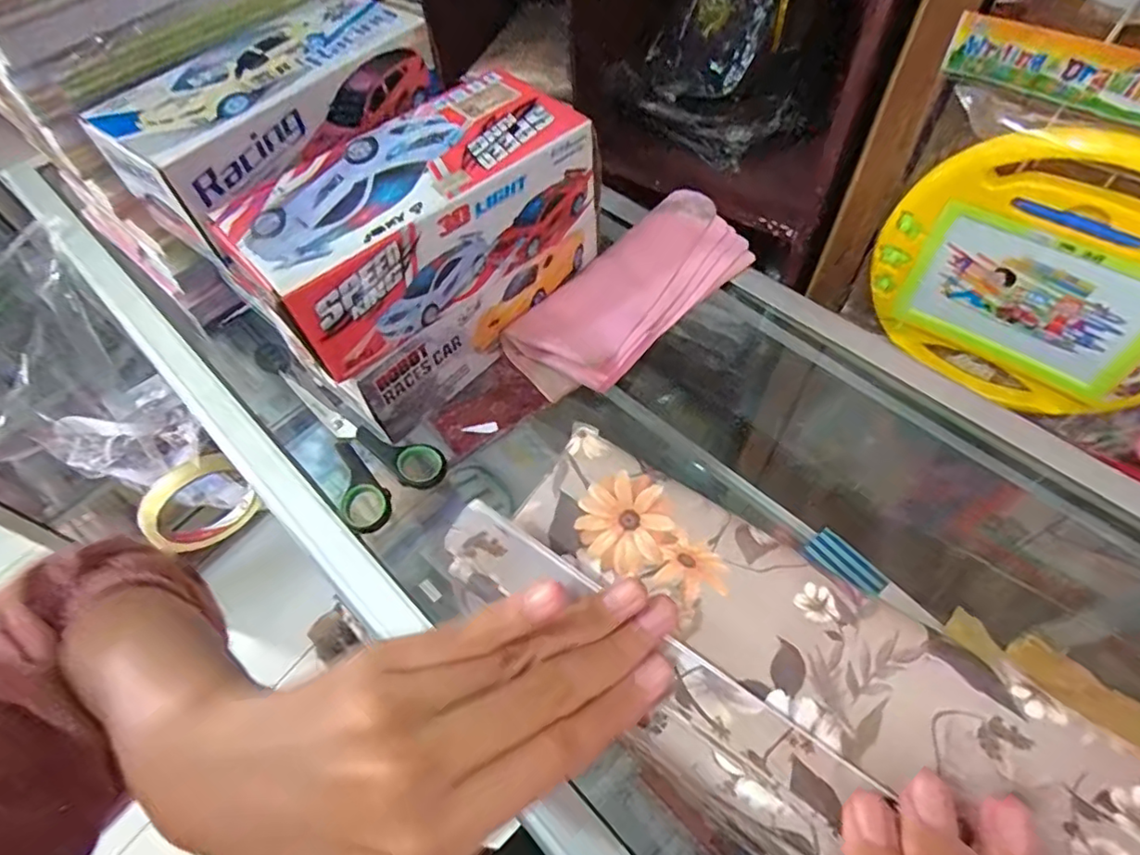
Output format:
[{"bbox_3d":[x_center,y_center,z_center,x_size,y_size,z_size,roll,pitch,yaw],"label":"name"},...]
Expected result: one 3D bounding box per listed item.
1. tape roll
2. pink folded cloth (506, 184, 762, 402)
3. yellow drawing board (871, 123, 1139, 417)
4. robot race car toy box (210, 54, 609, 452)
[{"bbox_3d":[-0.306,0.067,0.487,0.080,0.091,0.016,-40,64,-20],"label":"tape roll"},{"bbox_3d":[0.049,-0.108,0.451,0.086,0.026,0.224,38,67,23],"label":"pink folded cloth"},{"bbox_3d":[0.431,-0.127,0.547,0.269,0.265,0.027,37,67,23],"label":"yellow drawing board"},{"bbox_3d":[-0.086,-0.117,0.385,0.209,0.128,0.090,-40,64,-20],"label":"robot race car toy box"}]

